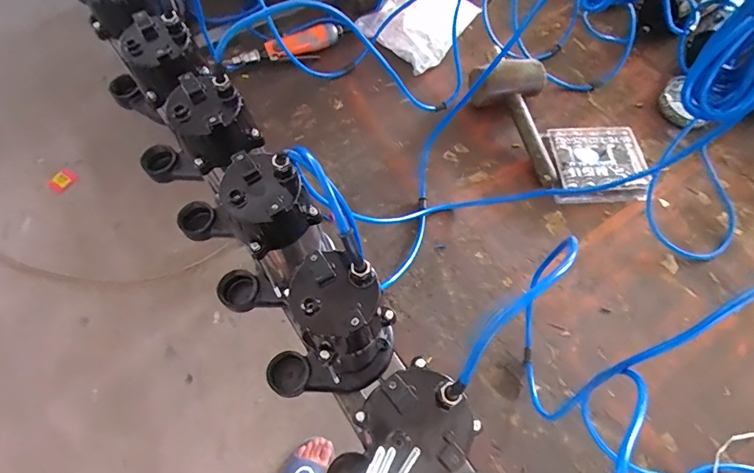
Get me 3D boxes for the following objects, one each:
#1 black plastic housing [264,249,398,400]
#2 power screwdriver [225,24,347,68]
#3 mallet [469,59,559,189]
[{"bbox_3d":[-0.066,0.115,0.488,0.144,0.254,0.105,-37,71,-17],"label":"black plastic housing"},{"bbox_3d":[-0.175,-0.360,0.835,0.236,0.046,0.047,-25,68,-13],"label":"power screwdriver"},{"bbox_3d":[0.255,-0.211,0.764,0.134,0.076,0.261,-12,65,-7],"label":"mallet"}]

